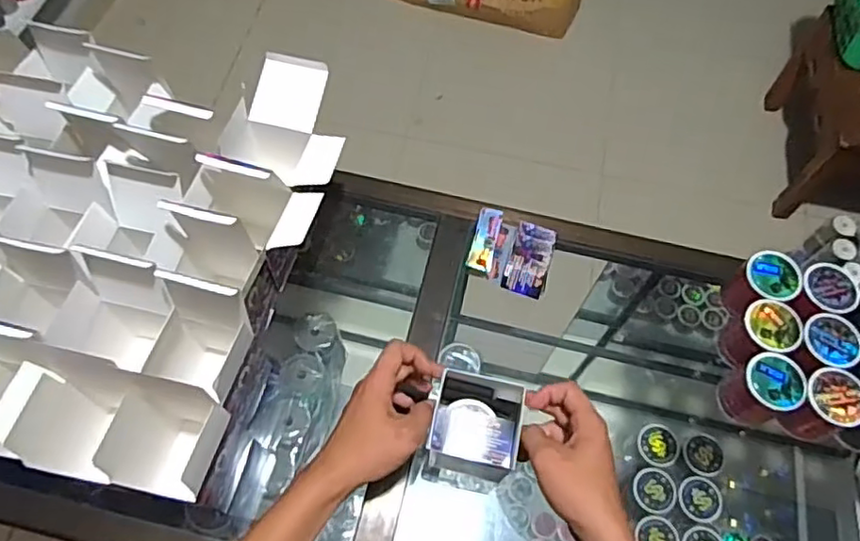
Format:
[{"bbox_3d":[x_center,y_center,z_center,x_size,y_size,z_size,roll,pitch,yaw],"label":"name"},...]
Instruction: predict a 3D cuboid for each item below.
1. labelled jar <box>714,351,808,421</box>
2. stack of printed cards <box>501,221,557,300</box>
[{"bbox_3d":[0.319,0.114,0.592,0.052,0.064,0.051,-29,69,-15],"label":"labelled jar"},{"bbox_3d":[0.109,-0.012,0.668,0.044,0.009,0.086,17,65,6],"label":"stack of printed cards"}]

